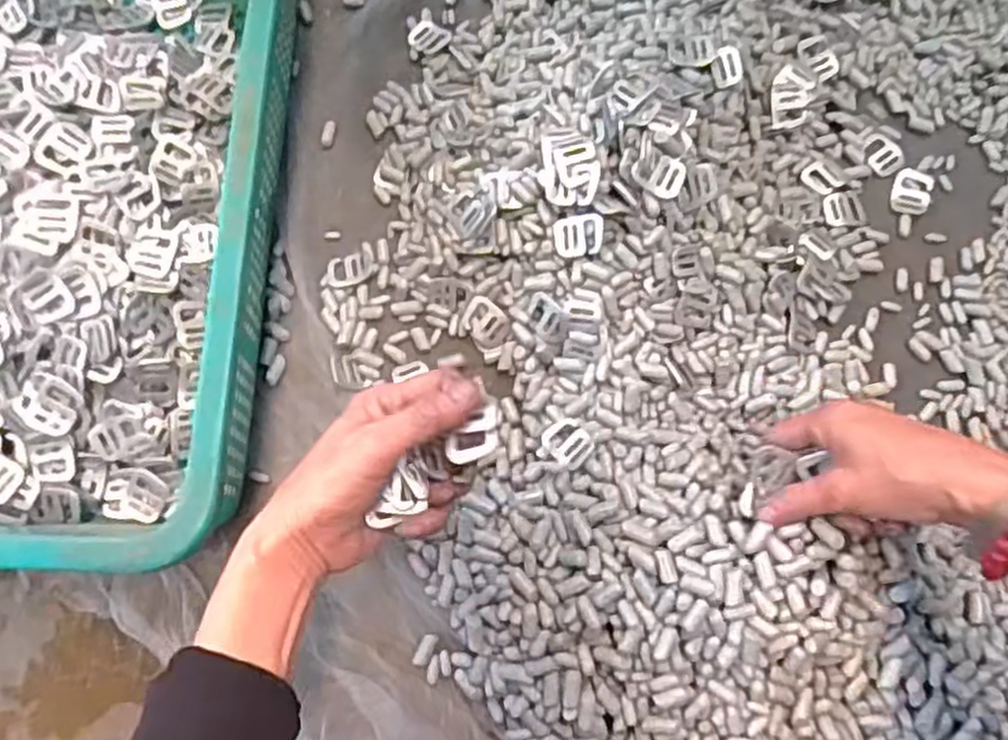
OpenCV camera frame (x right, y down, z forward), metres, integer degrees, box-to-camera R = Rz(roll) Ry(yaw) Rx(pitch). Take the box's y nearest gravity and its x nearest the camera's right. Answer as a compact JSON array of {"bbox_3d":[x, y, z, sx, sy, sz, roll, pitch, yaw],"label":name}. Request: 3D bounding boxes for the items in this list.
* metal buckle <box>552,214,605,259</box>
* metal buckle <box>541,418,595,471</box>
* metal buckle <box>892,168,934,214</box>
[{"bbox_3d":[0.049,-0.086,0.489,0.032,0.004,0.025,-4,99,23],"label":"metal buckle"},{"bbox_3d":[0.041,0.047,0.484,0.028,0.006,0.031,-41,57,6],"label":"metal buckle"},{"bbox_3d":[0.299,-0.131,0.558,0.027,0.004,0.035,17,77,4],"label":"metal buckle"}]

